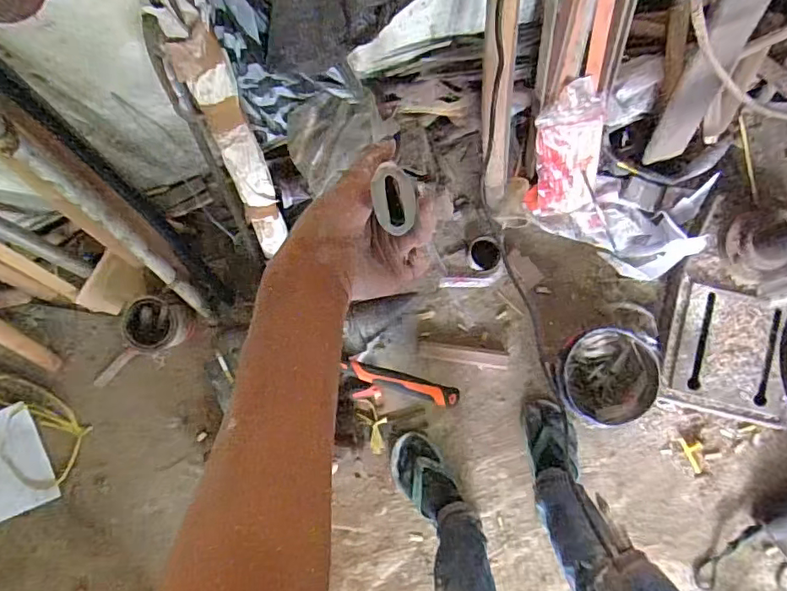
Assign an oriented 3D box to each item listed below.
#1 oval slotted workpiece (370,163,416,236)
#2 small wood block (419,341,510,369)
[{"bbox_3d":[0.000,-0.060,0.329,0.022,0.016,0.037,-6,106,-9],"label":"oval slotted workpiece"},{"bbox_3d":[0.147,0.125,1.120,0.185,0.019,0.037,9,88,2],"label":"small wood block"}]

